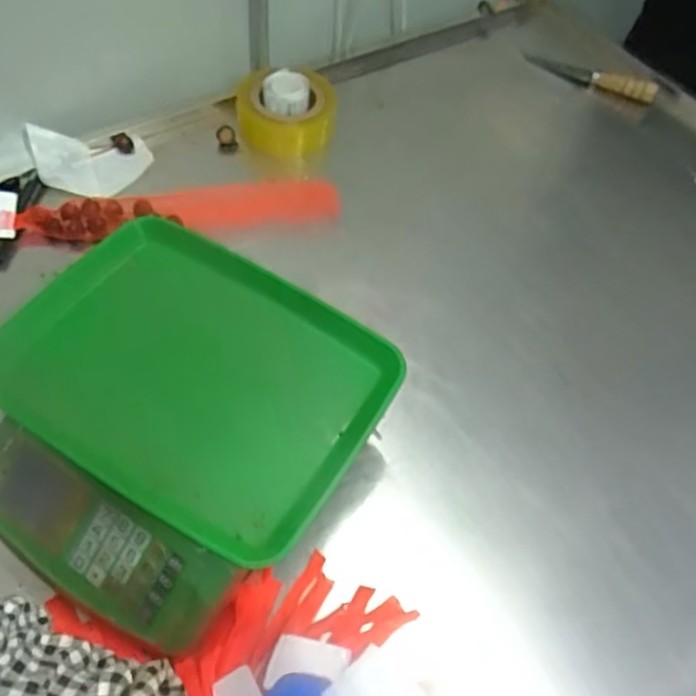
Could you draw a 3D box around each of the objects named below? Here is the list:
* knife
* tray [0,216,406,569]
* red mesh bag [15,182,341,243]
[{"bbox_3d":[0.385,-0.430,1.024,0.202,0.030,0.033,22,55,9],"label":"knife"},{"bbox_3d":[-0.131,0.015,0.544,0.315,0.025,0.227,28,56,13],"label":"tray"},{"bbox_3d":[-0.196,-0.168,0.787,0.370,0.025,0.062,-8,57,-10],"label":"red mesh bag"}]

